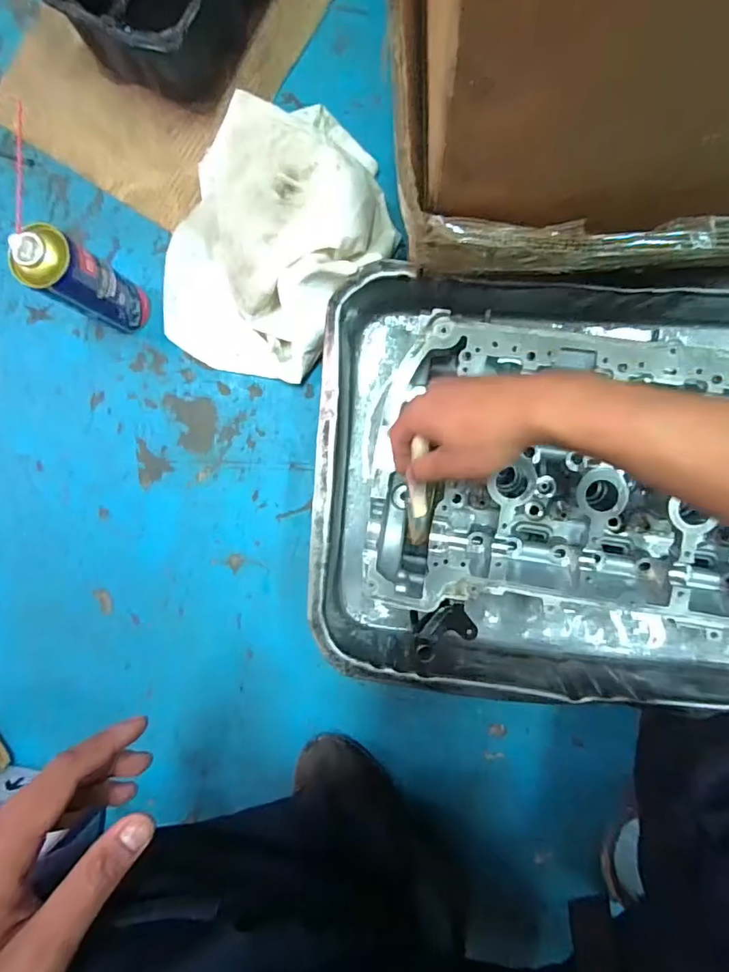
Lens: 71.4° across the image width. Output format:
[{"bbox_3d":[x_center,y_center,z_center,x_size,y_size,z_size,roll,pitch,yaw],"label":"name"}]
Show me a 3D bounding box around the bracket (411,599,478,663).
[{"bbox_3d":[0.075,0.136,0.485,0.059,0.034,0.041,-17,90,4],"label":"bracket"}]

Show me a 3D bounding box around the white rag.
[{"bbox_3d":[-0.104,-0.284,0.582,0.229,0.106,0.317,37,93,1],"label":"white rag"}]

